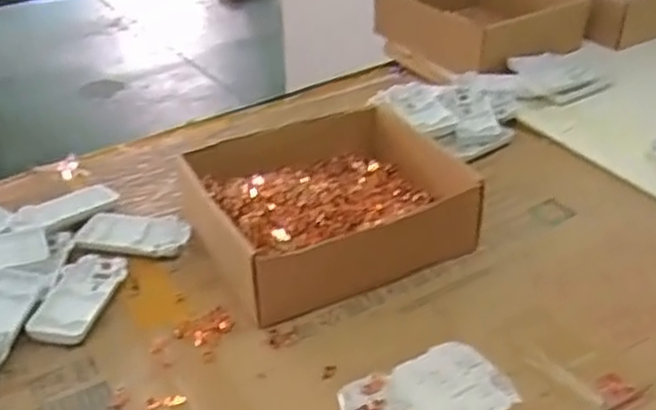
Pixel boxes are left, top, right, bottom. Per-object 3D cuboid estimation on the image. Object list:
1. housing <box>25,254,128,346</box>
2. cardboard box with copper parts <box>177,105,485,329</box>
[{"bbox_3d":[-0.197,0.071,0.614,0.046,0.010,0.099,7,35,11],"label":"housing"},{"bbox_3d":[-0.006,-0.006,0.676,0.219,0.056,0.186,-17,37,-23],"label":"cardboard box with copper parts"}]

